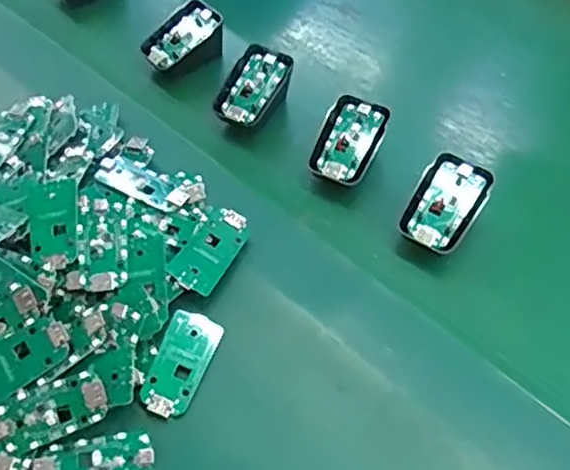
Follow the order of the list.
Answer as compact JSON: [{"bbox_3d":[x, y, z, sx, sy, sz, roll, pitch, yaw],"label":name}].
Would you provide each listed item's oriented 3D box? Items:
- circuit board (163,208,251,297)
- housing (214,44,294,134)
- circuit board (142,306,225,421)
[{"bbox_3d":[-0.048,0.010,0.410,0.031,0.005,0.063,34,59,6],"label":"circuit board"},{"bbox_3d":[-0.025,-0.116,0.505,0.034,0.044,0.073,30,60,19],"label":"housing"},{"bbox_3d":[-0.061,0.076,0.374,0.031,0.007,0.062,15,56,10],"label":"circuit board"}]

